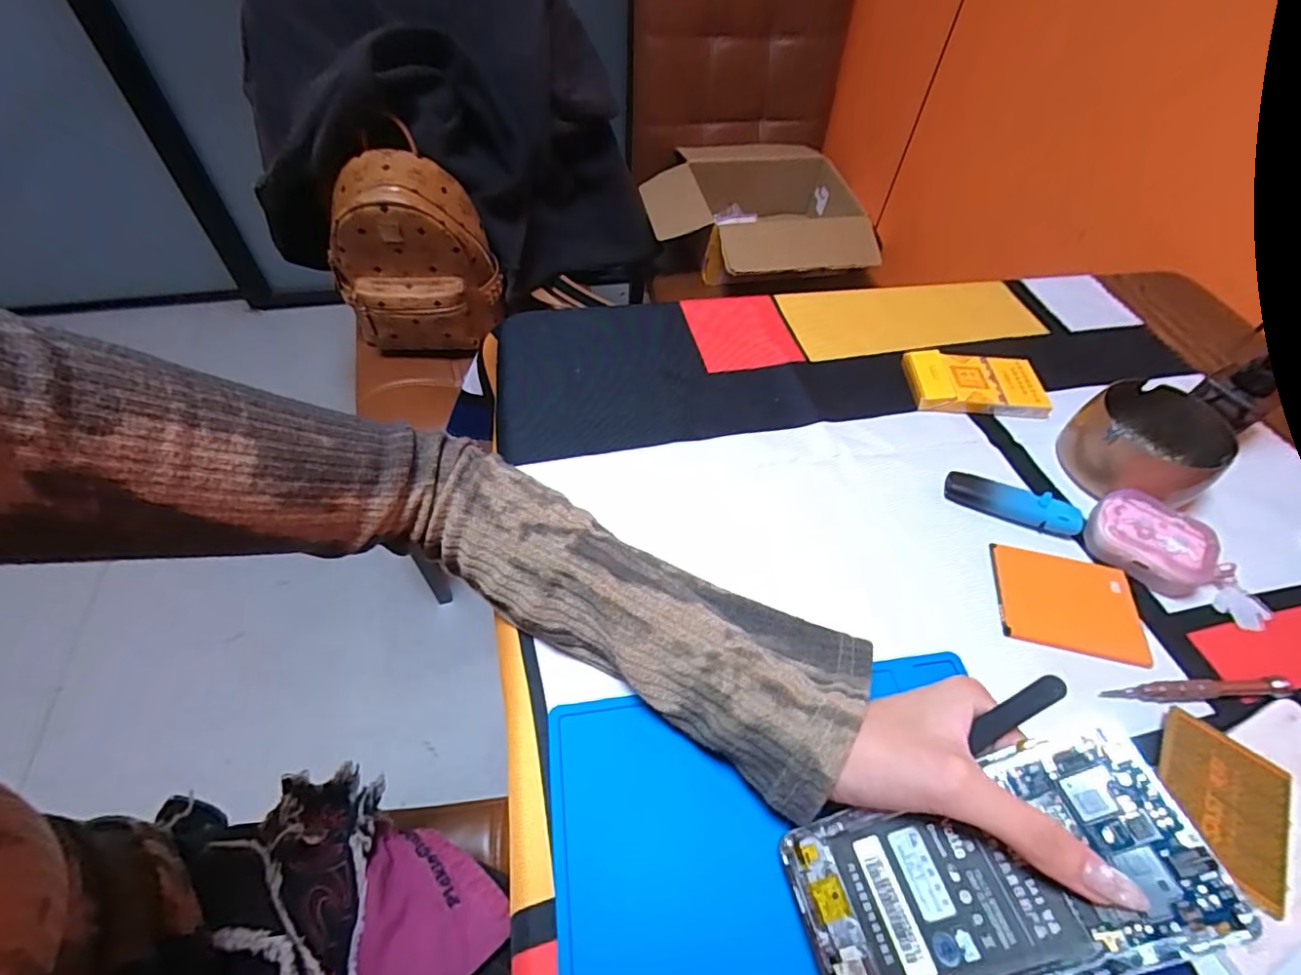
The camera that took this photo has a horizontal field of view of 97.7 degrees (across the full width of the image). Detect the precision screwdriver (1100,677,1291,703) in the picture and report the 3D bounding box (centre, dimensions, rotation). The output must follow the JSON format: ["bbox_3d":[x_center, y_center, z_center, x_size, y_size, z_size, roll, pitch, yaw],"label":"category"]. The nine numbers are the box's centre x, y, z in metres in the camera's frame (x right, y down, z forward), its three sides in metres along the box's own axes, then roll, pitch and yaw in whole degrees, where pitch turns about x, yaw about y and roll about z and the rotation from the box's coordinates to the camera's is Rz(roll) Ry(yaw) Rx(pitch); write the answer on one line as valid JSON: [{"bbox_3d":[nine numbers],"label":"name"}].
[{"bbox_3d":[0.301,0.111,0.313,0.103,0.010,0.011,0,52,-5],"label":"precision screwdriver"}]

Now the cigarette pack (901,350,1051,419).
[{"bbox_3d":[0.259,-0.082,0.453,0.102,0.016,0.057,5,52,-2],"label":"cigarette pack"}]

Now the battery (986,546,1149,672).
[{"bbox_3d":[0.254,0.069,0.345,0.082,0.004,0.064,13,52,5],"label":"battery"}]

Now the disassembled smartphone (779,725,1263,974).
[{"bbox_3d":[0.125,0.148,0.214,0.141,0.005,0.068,-29,54,14],"label":"disassembled smartphone"}]

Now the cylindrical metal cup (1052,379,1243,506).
[{"bbox_3d":[0.350,-0.029,0.404,0.102,0.043,0.087,-28,60,-24],"label":"cylindrical metal cup"}]

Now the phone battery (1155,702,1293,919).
[{"bbox_3d":[0.279,0.153,0.278,0.055,0.008,0.075,36,57,20],"label":"phone battery"}]

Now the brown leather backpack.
[{"bbox_3d":[-0.330,-0.306,0.804,0.218,0.256,0.103,-9,55,-11],"label":"brown leather backpack"}]

